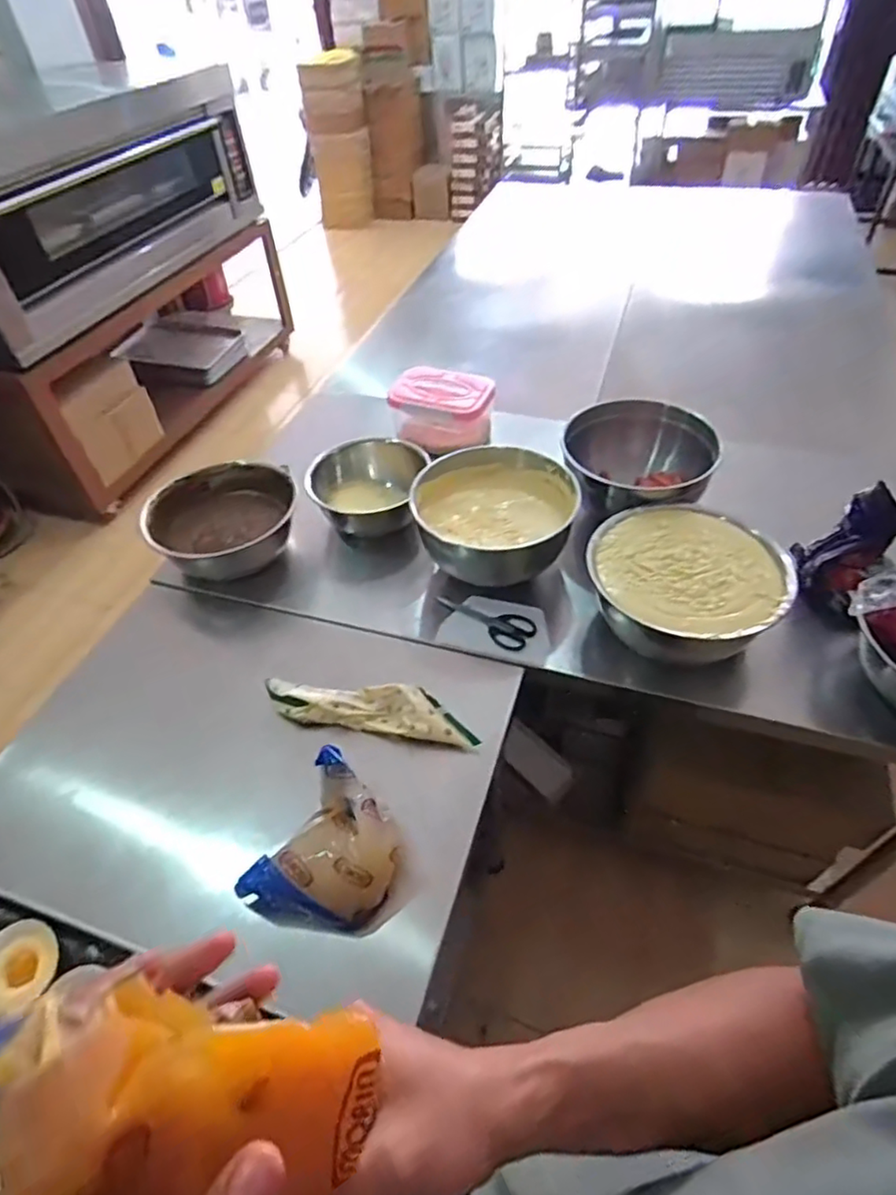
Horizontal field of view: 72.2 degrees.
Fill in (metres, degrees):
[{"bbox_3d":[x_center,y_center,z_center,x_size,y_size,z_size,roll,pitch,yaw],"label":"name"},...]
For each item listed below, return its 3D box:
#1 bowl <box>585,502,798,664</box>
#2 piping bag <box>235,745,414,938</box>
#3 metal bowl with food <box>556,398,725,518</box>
[{"bbox_3d":[0.378,-0.015,1.010,0.302,0.123,0.271,26,54,25],"label":"bowl"},{"bbox_3d":[-0.139,0.323,0.767,0.172,0.125,0.196,25,54,25],"label":"piping bag"},{"bbox_3d":[0.366,-0.248,1.194,0.285,0.147,0.227,6,48,10],"label":"metal bowl with food"}]

